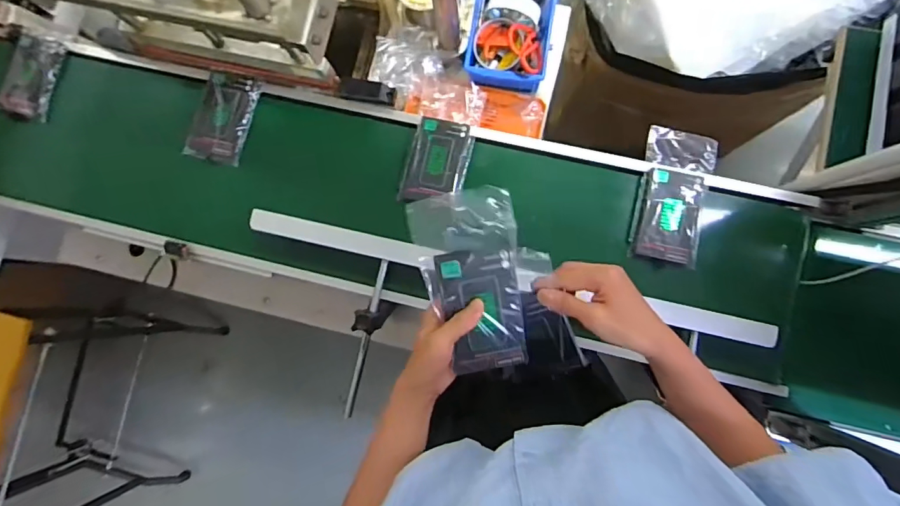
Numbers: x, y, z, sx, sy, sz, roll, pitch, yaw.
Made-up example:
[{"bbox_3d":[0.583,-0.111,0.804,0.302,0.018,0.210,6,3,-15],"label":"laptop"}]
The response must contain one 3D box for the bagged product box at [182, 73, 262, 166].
[{"bbox_3d":[-0.374,-0.222,0.771,0.094,0.022,0.147,18,86,5],"label":"bagged product box"}]

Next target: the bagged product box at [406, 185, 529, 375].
[{"bbox_3d":[0.028,0.031,0.473,0.096,0.027,0.190,-14,105,2],"label":"bagged product box"}]

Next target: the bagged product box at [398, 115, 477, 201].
[{"bbox_3d":[-0.019,-0.143,0.734,0.092,0.010,0.137,14,86,5],"label":"bagged product box"}]

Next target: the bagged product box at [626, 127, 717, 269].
[{"bbox_3d":[0.338,-0.088,0.705,0.095,0.031,0.205,11,86,5],"label":"bagged product box"}]

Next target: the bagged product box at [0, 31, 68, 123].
[{"bbox_3d":[-0.718,-0.301,0.800,0.094,0.034,0.150,10,85,5],"label":"bagged product box"}]

